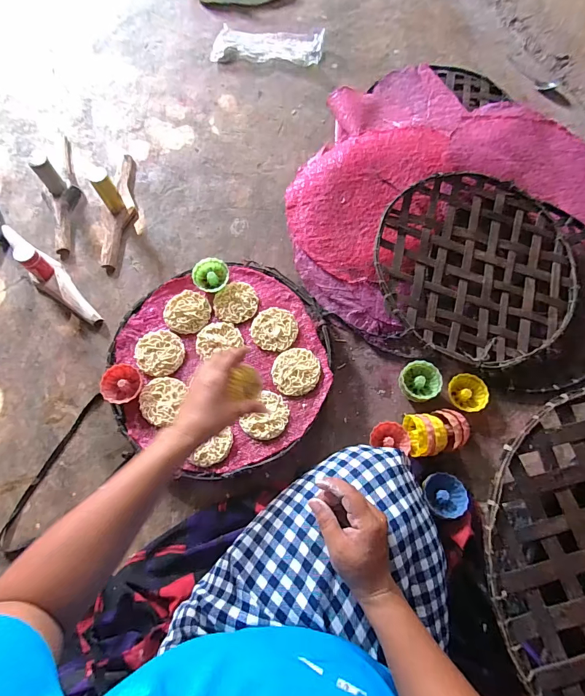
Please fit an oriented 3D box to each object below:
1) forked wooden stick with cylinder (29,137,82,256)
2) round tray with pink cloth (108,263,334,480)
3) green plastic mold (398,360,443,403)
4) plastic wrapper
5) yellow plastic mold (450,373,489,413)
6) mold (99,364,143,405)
[{"bbox_3d":[-0.465,-0.335,0.726,0.055,0.092,0.314,-14,71,-6],"label":"forked wooden stick with cylinder"},{"bbox_3d":[-0.111,0.031,0.618,0.342,0.053,0.339,0,70,-1],"label":"round tray with pink cloth"},{"bbox_3d":[0.206,0.058,0.607,0.063,0.045,0.061,0,70,-1],"label":"green plastic mold"},{"bbox_3d":[-0.058,-0.740,0.898,0.262,0.030,0.101,7,70,2],"label":"plastic wrapper"},{"bbox_3d":[0.291,0.075,0.612,0.058,0.026,0.063,0,70,-1],"label":"yellow plastic mold"},{"bbox_3d":[-0.270,0.057,0.584,0.057,0.023,0.061,-5,70,-3],"label":"mold"}]

